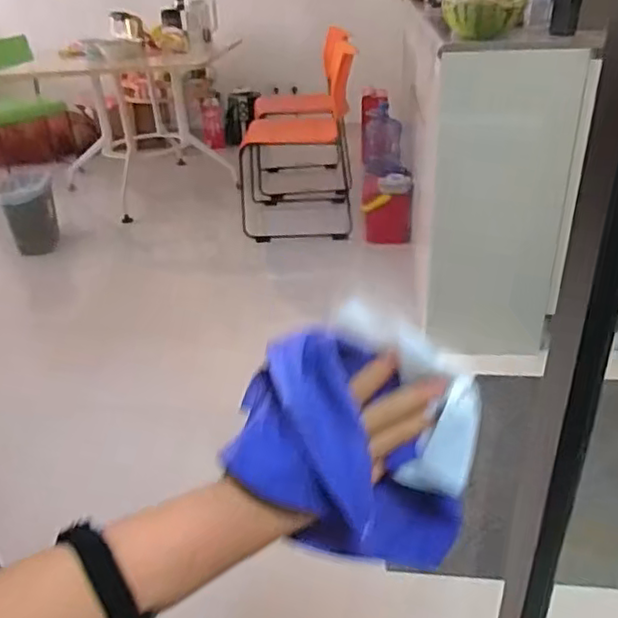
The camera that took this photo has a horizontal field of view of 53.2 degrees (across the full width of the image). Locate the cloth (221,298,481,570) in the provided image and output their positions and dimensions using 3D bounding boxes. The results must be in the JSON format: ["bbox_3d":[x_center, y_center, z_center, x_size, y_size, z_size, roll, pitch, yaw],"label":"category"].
[{"bbox_3d":[0.032,0.105,0.429,0.160,0.200,0.057,1,30,6],"label":"cloth"}]

